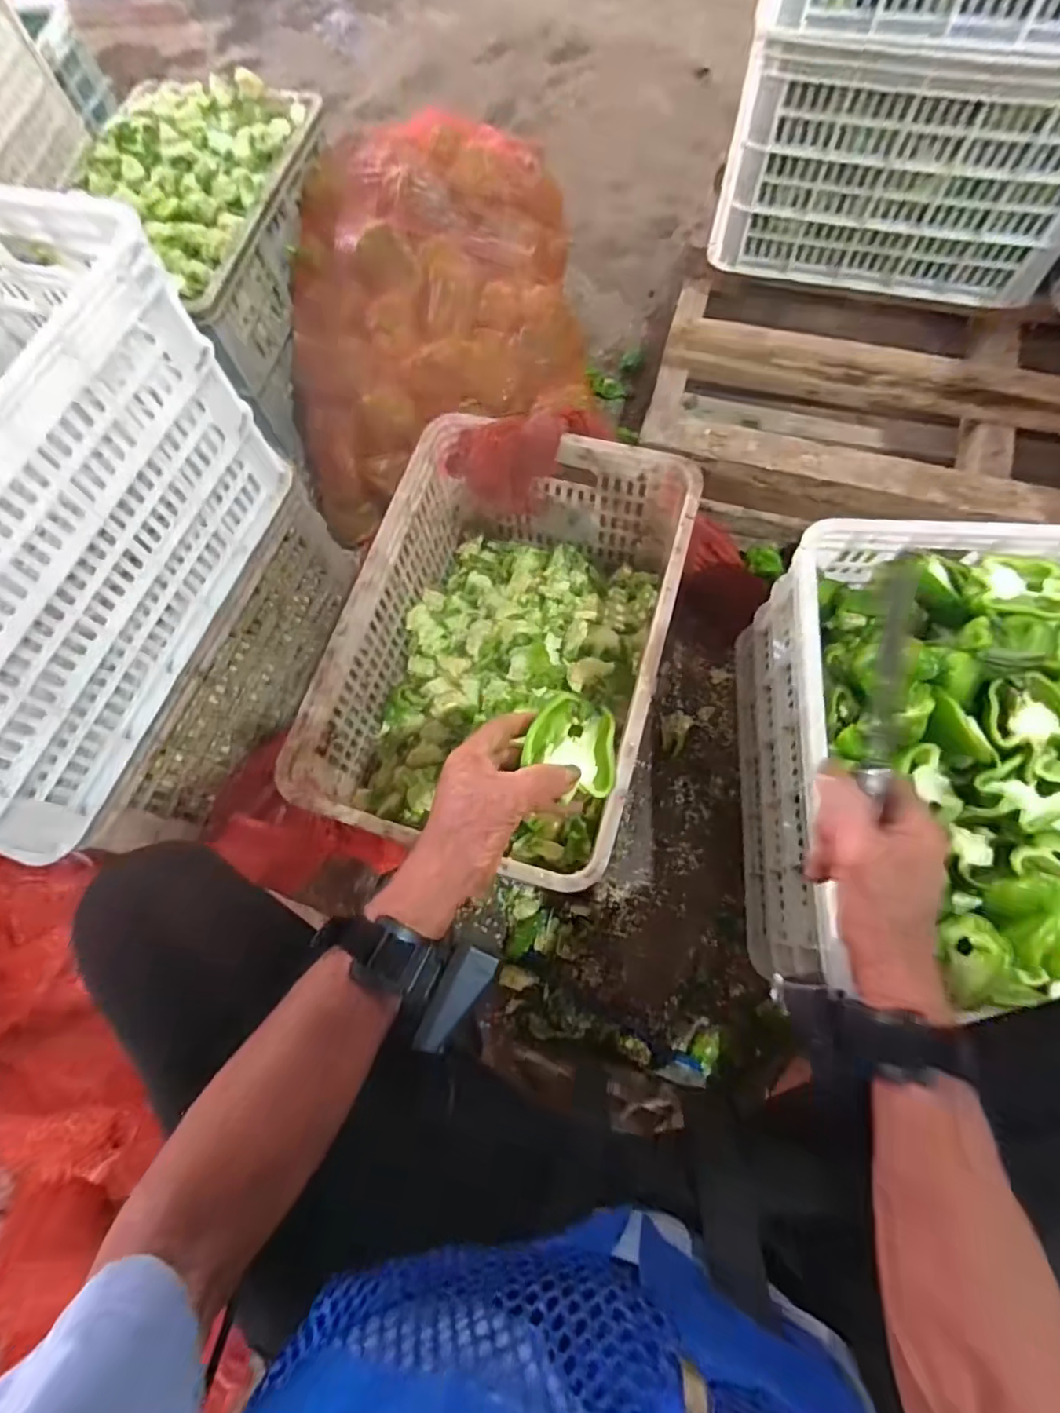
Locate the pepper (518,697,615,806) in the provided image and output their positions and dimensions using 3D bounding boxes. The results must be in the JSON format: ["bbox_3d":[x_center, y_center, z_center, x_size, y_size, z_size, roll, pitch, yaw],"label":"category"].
[{"bbox_3d":[0.036,0.027,0.448,0.067,0.029,0.066,18,74,8],"label":"pepper"}]

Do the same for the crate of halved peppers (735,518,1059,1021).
[{"bbox_3d":[0.472,0.068,0.716,0.352,0.320,0.509,4,72,4],"label":"crate of halved peppers"}]

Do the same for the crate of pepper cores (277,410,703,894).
[{"bbox_3d":[-0.025,-0.073,0.773,0.357,0.216,0.533,16,73,7],"label":"crate of pepper cores"}]

